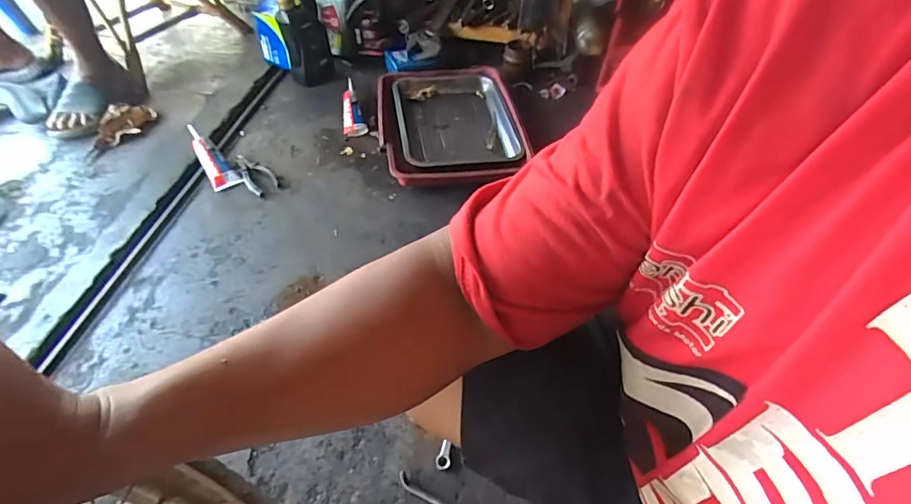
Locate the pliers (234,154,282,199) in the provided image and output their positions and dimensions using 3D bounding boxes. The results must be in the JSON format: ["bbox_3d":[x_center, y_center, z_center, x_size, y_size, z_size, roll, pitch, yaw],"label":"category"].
[{"bbox_3d":[-0.441,-0.175,1.073,0.059,0.012,0.156,-32,57,-22],"label":"pliers"}]

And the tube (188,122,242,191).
[{"bbox_3d":[-0.544,-0.220,1.096,0.063,0.036,0.223,-27,55,-20],"label":"tube"}]

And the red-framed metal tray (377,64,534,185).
[{"bbox_3d":[-0.013,-0.313,1.150,0.319,0.058,0.432,-5,51,-3],"label":"red-framed metal tray"}]

